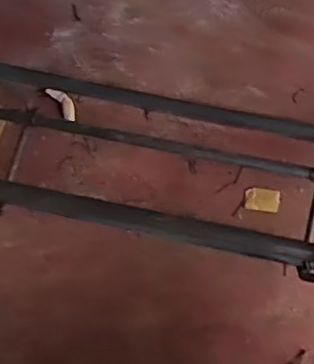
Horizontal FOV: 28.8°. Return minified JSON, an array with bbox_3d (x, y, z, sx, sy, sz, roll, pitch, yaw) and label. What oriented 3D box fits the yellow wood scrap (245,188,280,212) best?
[{"bbox_3d":[0.077,0.013,0.448,0.025,0.004,0.016,6,85,8],"label":"yellow wood scrap"}]

